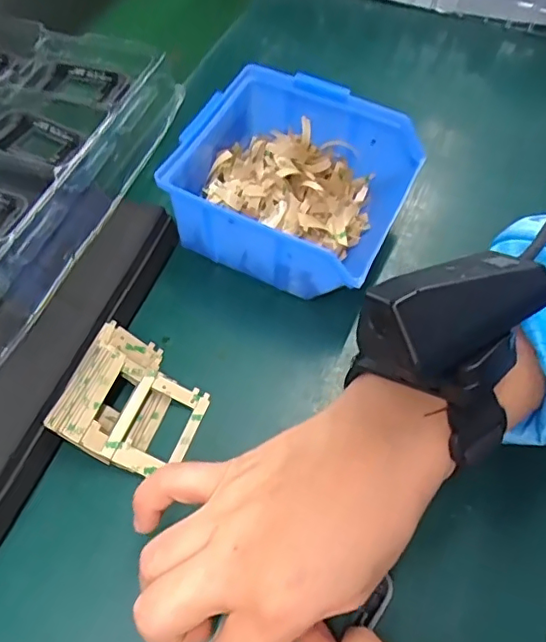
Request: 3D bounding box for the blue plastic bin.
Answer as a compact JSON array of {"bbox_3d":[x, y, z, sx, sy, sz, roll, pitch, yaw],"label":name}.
[{"bbox_3d":[0.014,-0.084,0.363,0.130,0.076,0.122,21,61,14],"label":"blue plastic bin"}]

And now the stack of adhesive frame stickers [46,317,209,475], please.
[{"bbox_3d":[-0.076,0.045,0.310,0.071,0.015,0.069,32,60,-13],"label":"stack of adhesive frame stickers"}]

